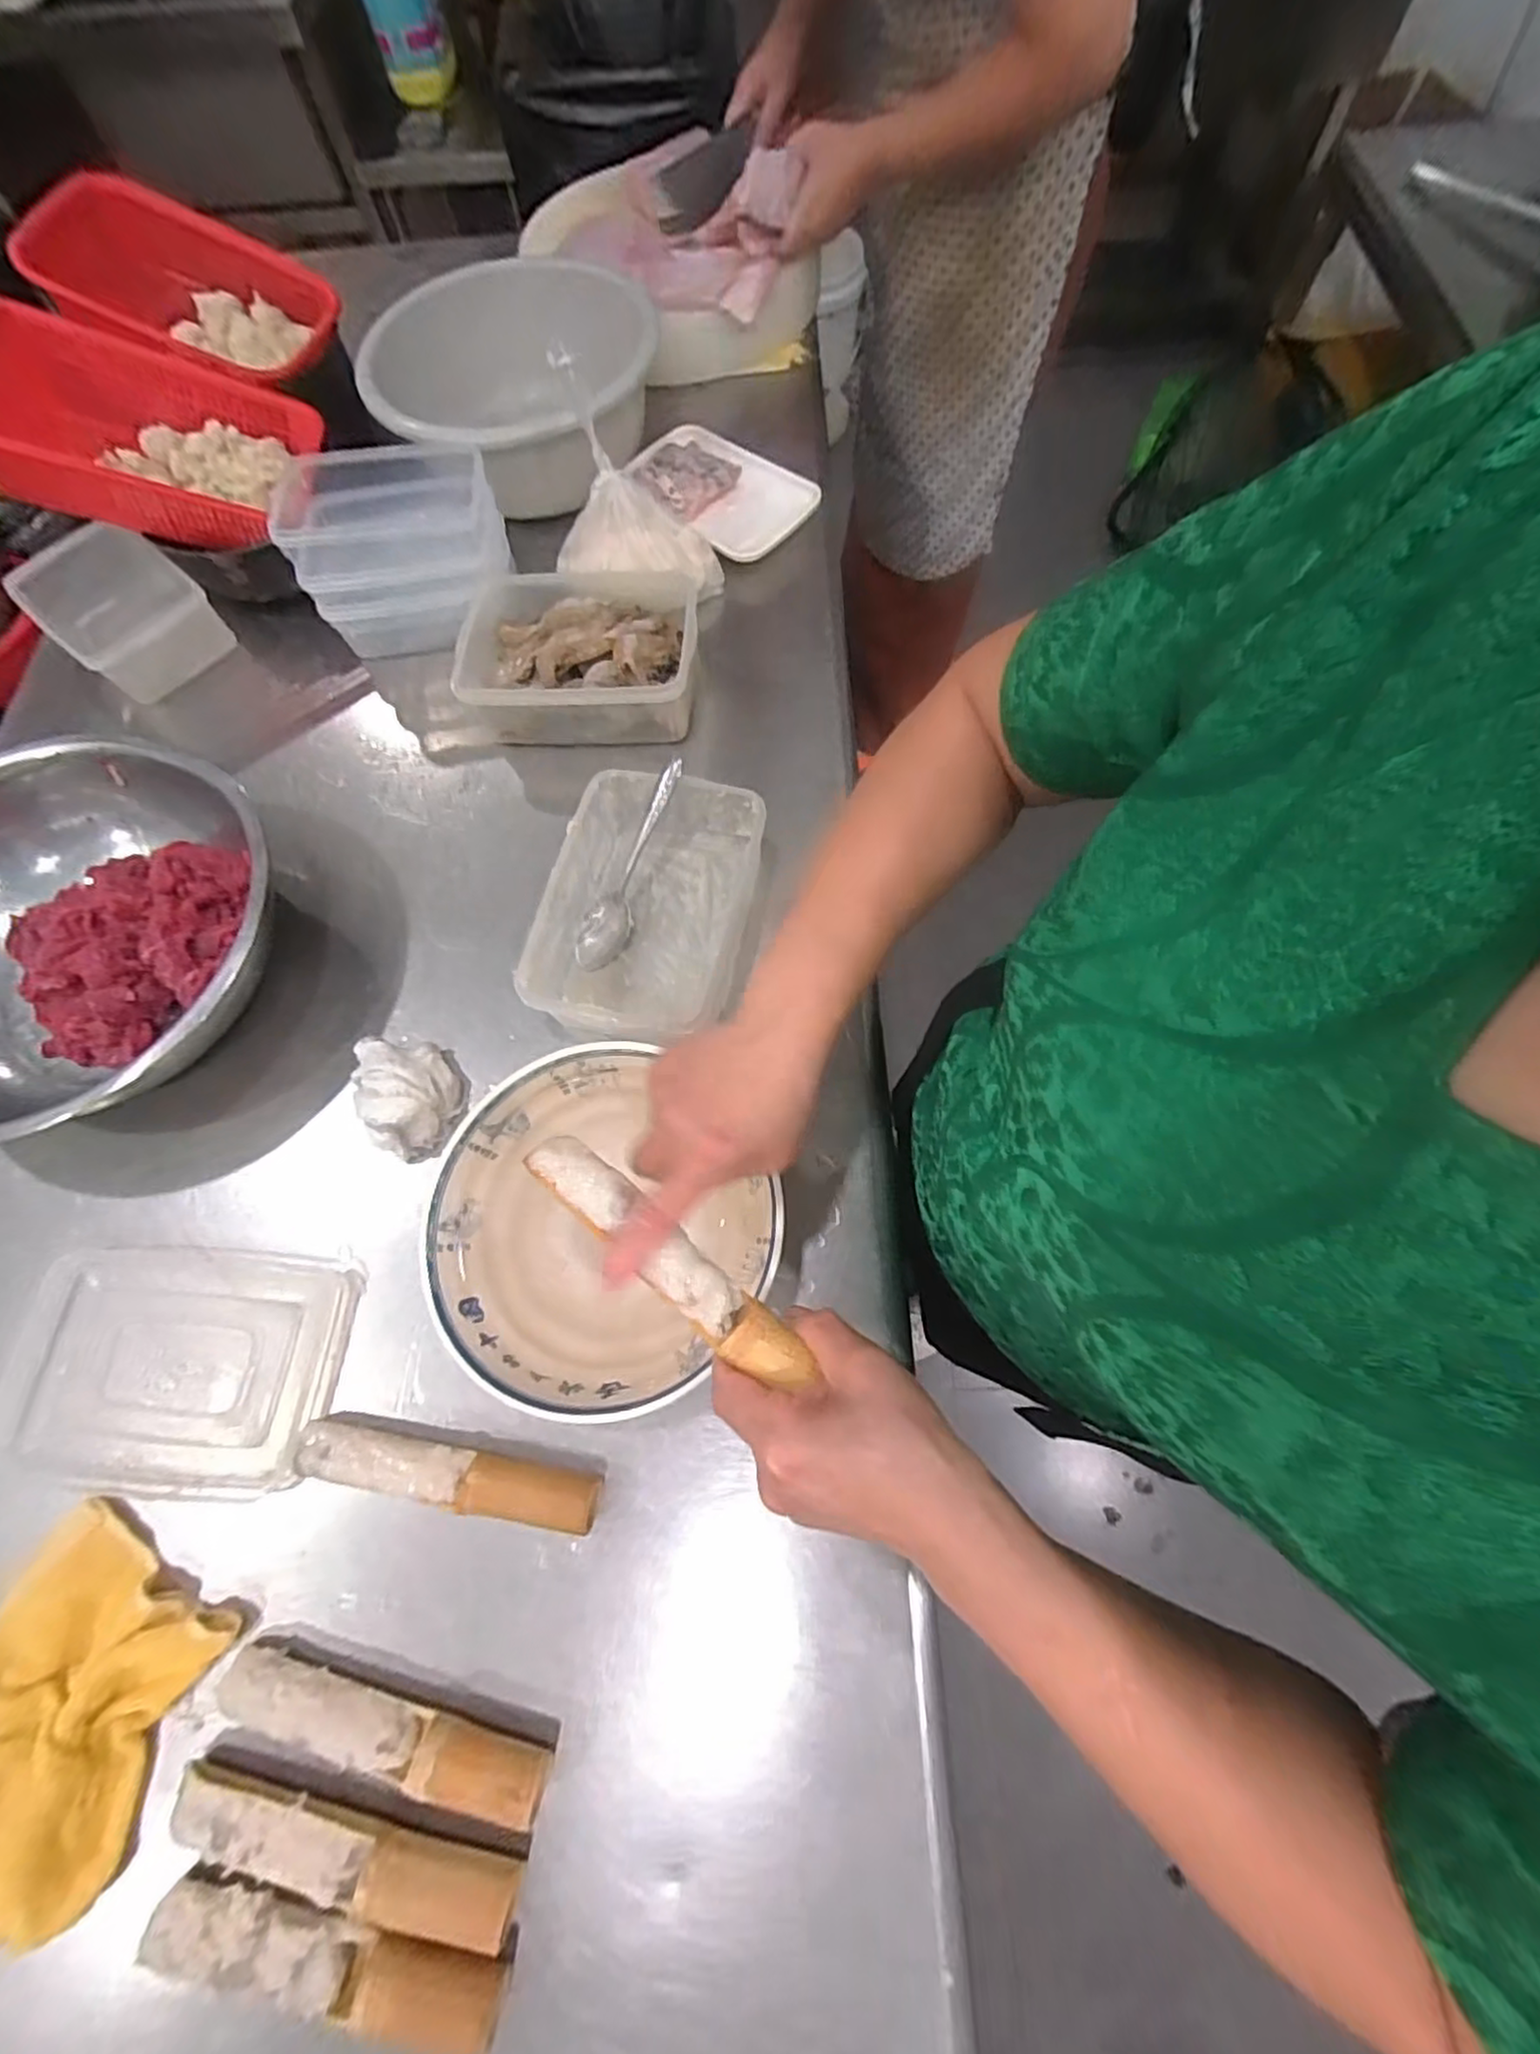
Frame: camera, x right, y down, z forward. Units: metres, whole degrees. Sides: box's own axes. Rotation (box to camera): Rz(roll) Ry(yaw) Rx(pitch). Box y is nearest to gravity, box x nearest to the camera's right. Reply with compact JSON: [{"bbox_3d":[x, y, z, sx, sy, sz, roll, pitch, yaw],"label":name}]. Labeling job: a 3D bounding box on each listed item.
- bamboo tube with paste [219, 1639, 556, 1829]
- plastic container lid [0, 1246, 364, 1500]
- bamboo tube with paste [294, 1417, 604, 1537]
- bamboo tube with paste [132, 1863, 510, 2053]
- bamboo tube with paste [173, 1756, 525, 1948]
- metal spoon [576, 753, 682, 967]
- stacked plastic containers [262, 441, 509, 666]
[{"bbox_3d":[-0.222,0.404,0.390,0.197,0.036,0.029,13,71,7],"label":"bamboo tube with paste"},{"bbox_3d":[-0.421,0.234,0.472,0.223,0.010,0.148,4,70,4],"label":"plastic container lid"},{"bbox_3d":[-0.206,0.286,0.436,0.196,0.036,0.030,8,70,5],"label":"bamboo tube with paste"},{"bbox_3d":[-0.234,0.488,0.358,0.193,0.035,0.035,7,70,5],"label":"bamboo tube with paste"},{"bbox_3d":[-0.235,0.454,0.372,0.199,0.028,0.034,10,71,6],"label":"bamboo tube with paste"},{"bbox_3d":[-0.115,-0.132,0.553,0.040,0.019,0.179,26,97,8],"label":"metal spoon"},{"bbox_3d":[-0.368,-0.481,0.675,0.198,0.108,0.150,-10,69,-3],"label":"stacked plastic containers"}]

